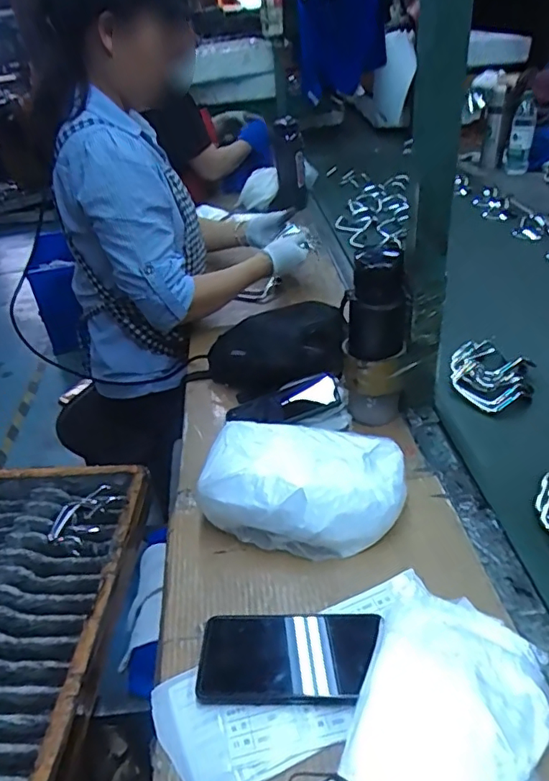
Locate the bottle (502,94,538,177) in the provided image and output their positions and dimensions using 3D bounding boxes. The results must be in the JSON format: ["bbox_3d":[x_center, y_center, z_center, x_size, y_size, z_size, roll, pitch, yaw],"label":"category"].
[{"bbox_3d":[0.739,-0.769,1.661,0.076,0.195,0.060,3,35,12],"label":"bottle"}]

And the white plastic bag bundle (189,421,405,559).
[{"bbox_3d":[0.033,0.105,0.615,0.208,0.084,0.127,2,35,11],"label":"white plastic bag bundle"}]

